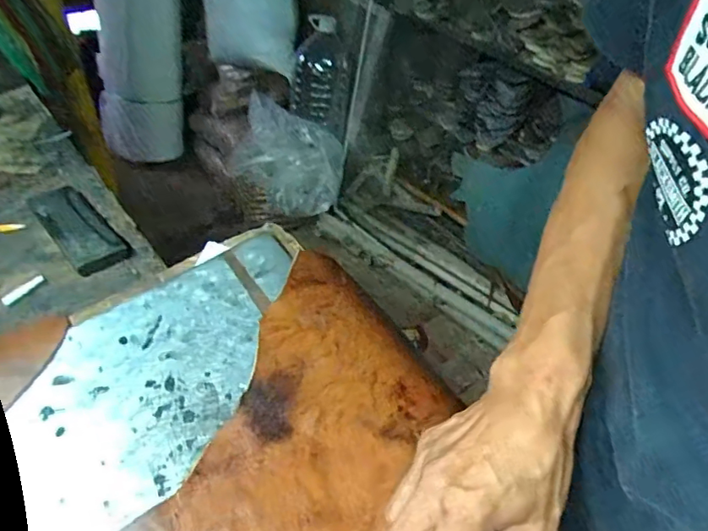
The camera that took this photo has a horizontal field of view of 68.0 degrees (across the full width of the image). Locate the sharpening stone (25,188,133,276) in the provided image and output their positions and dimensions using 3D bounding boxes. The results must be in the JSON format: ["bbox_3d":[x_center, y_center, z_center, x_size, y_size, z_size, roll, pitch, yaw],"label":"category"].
[{"bbox_3d":[-0.298,-0.042,0.572,0.056,0.017,0.147,-30,55,-32],"label":"sharpening stone"}]

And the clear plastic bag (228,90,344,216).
[{"bbox_3d":[-0.243,-0.384,1.799,0.329,0.239,0.417,-17,49,-22],"label":"clear plastic bag"}]

